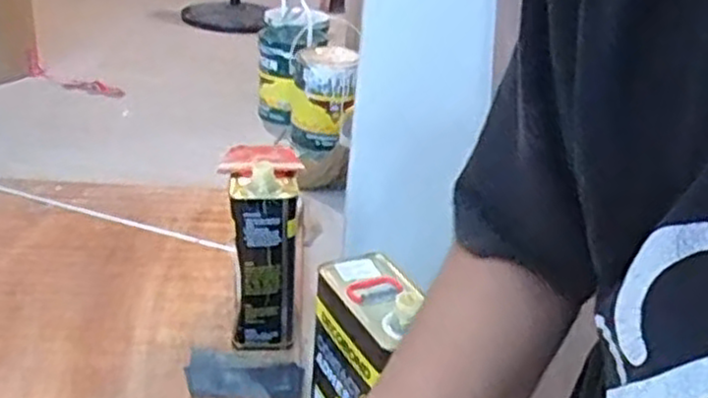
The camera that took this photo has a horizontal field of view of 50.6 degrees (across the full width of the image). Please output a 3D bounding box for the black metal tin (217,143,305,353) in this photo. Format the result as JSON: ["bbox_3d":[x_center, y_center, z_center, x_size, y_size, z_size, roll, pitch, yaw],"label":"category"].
[{"bbox_3d":[-0.130,0.071,1.040,0.102,0.257,0.144,3,28,-2],"label":"black metal tin"}]

